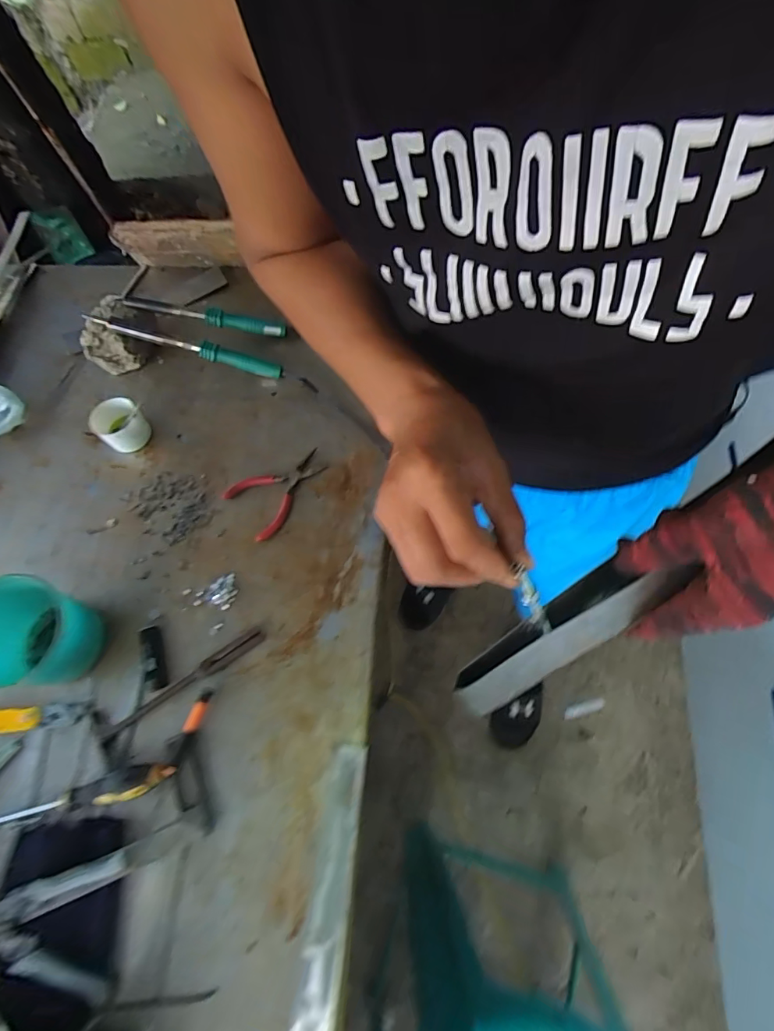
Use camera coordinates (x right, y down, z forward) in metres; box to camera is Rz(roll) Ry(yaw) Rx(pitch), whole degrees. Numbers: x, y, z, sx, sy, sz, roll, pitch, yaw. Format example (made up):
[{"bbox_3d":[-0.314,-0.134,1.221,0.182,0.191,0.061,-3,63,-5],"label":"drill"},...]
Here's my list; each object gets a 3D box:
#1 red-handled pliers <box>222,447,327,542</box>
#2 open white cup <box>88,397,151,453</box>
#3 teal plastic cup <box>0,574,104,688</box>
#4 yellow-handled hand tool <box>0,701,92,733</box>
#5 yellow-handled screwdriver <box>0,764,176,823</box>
[{"bbox_3d":[-0.150,-0.040,0.683,0.140,0.008,0.103,-37,71,-13],"label":"red-handled pliers"},{"bbox_3d":[-0.406,-0.138,0.734,0.068,0.054,0.075,-41,72,-14],"label":"open white cup"},{"bbox_3d":[-0.408,0.143,0.563,0.108,0.133,0.114,-1,67,2],"label":"teal plastic cup"},{"bbox_3d":[-0.439,0.244,0.580,0.143,0.018,0.028,-4,67,0],"label":"yellow-handled hand tool"},{"bbox_3d":[-0.341,0.310,0.531,0.208,0.027,0.030,-13,67,-3],"label":"yellow-handled screwdriver"}]

